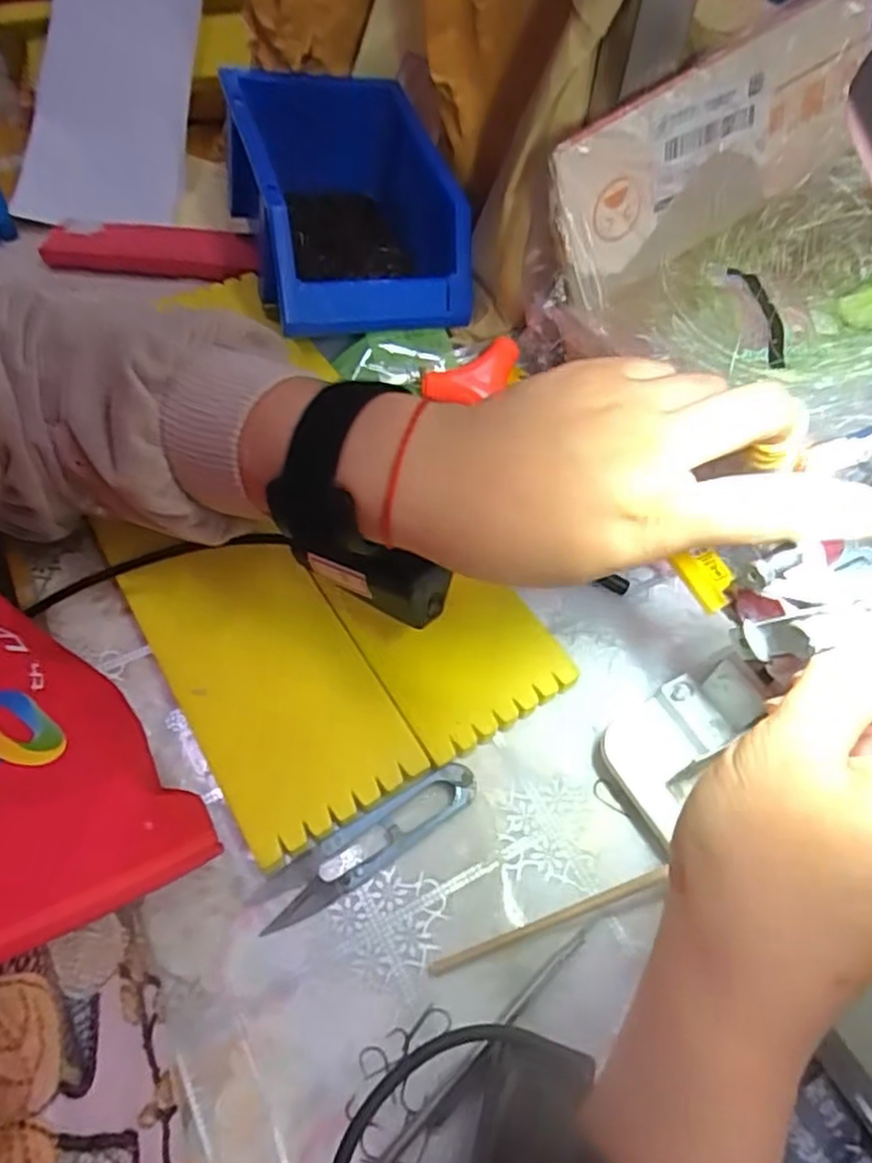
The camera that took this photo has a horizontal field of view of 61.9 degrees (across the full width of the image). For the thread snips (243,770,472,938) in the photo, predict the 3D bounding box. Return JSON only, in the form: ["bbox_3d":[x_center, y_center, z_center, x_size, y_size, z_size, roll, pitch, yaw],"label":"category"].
[{"bbox_3d":[-0.028,0.107,0.299,0.100,0.007,0.022,-28,62,-19],"label":"thread snips"}]

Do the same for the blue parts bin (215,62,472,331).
[{"bbox_3d":[-0.057,-0.244,0.470,0.126,0.089,0.179,-15,59,-12],"label":"blue parts bin"}]

